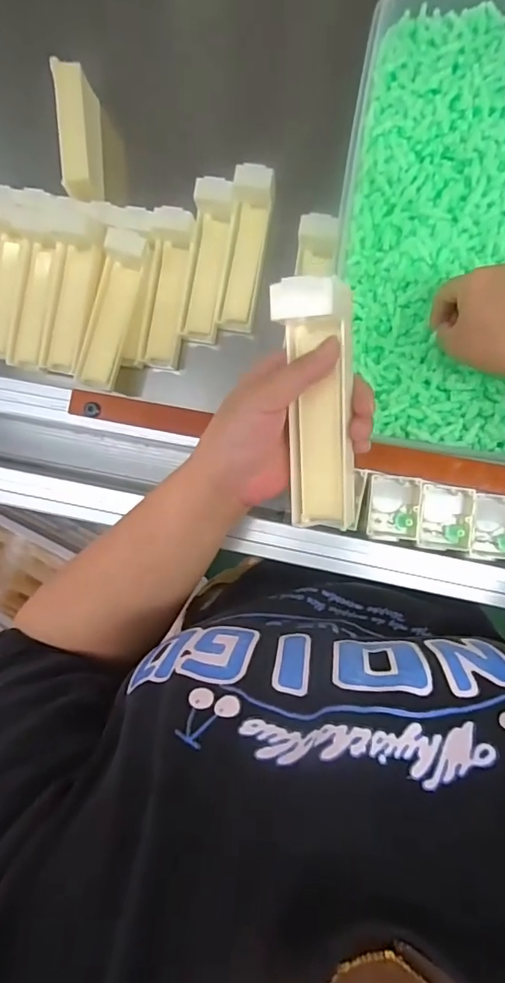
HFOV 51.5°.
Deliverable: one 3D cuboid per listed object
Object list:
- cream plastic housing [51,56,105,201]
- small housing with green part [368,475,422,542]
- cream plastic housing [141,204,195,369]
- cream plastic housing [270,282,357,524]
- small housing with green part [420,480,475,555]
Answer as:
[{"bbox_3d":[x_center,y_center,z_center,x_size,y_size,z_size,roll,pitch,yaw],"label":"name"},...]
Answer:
[{"bbox_3d":[-0.168,-0.343,0.512,0.028,0.048,0.122,-2,90,4],"label":"cream plastic housing"},{"bbox_3d":[0.101,0.012,0.377,0.036,0.016,0.046,5,91,4],"label":"small housing with green part"},{"bbox_3d":[-0.081,-0.194,0.506,0.040,0.033,0.142,9,91,4],"label":"cream plastic housing"},{"bbox_3d":[0.039,-0.047,0.310,0.042,0.033,0.148,-5,114,4],"label":"cream plastic housing"},{"bbox_3d":[0.139,0.018,0.374,0.041,0.025,0.046,6,91,4],"label":"small housing with green part"}]

